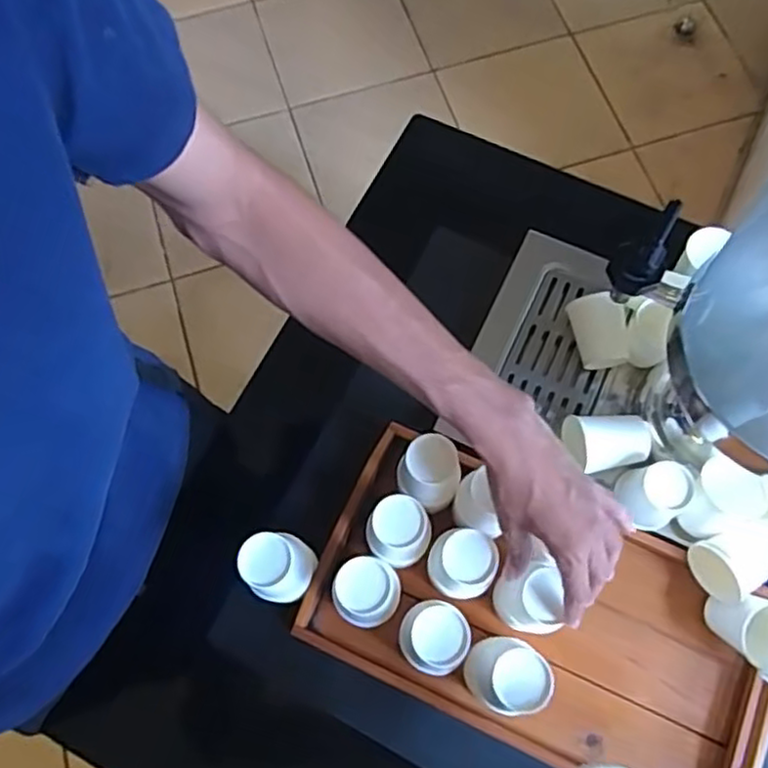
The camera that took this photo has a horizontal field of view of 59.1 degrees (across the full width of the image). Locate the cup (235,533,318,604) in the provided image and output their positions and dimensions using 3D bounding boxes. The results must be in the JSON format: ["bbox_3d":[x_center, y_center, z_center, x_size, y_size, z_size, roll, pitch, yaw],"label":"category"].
[{"bbox_3d":[-0.093,0.164,0.599,0.051,0.109,0.054,0,69,1],"label":"cup"}]

